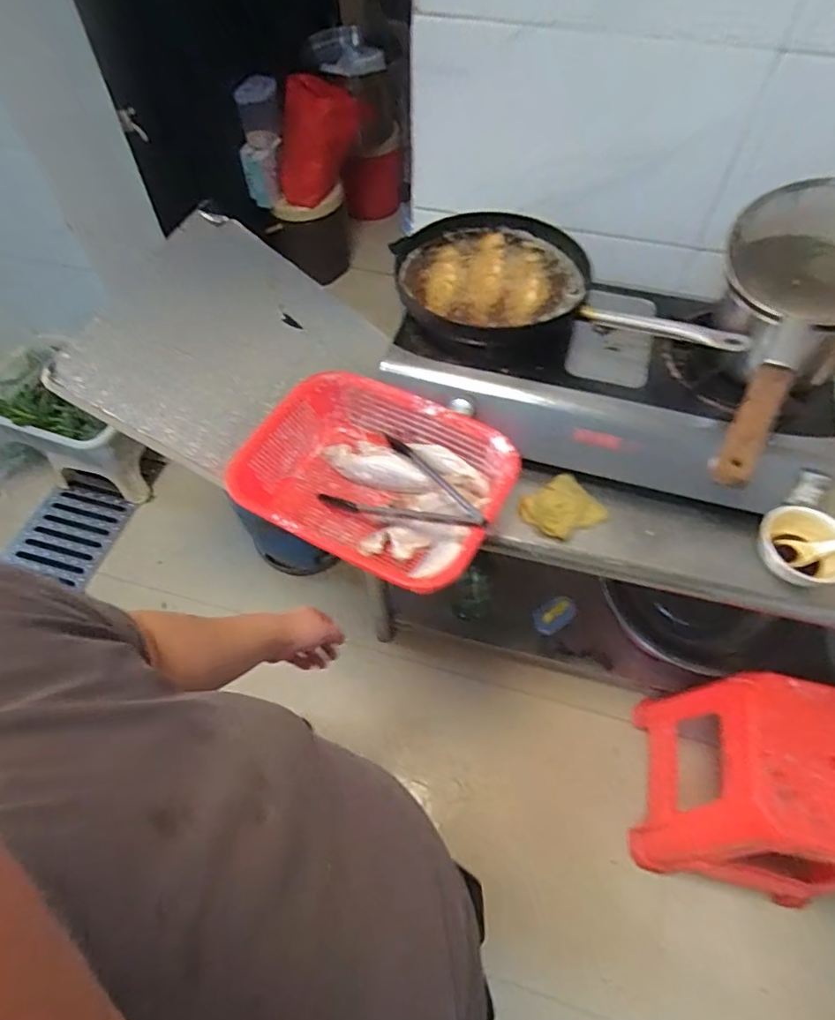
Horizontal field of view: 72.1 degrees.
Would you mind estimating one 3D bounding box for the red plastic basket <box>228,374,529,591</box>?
[{"bbox_3d":[-0.063,-0.043,0.903,0.389,0.106,0.302,24,60,15],"label":"red plastic basket"}]

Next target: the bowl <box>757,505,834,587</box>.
[{"bbox_3d":[0.574,0.058,0.854,0.125,0.056,0.119,0,57,1],"label":"bowl"}]

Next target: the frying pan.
[{"bbox_3d":[0.228,-0.383,0.936,0.539,0.074,0.325,15,58,10],"label":"frying pan"}]

